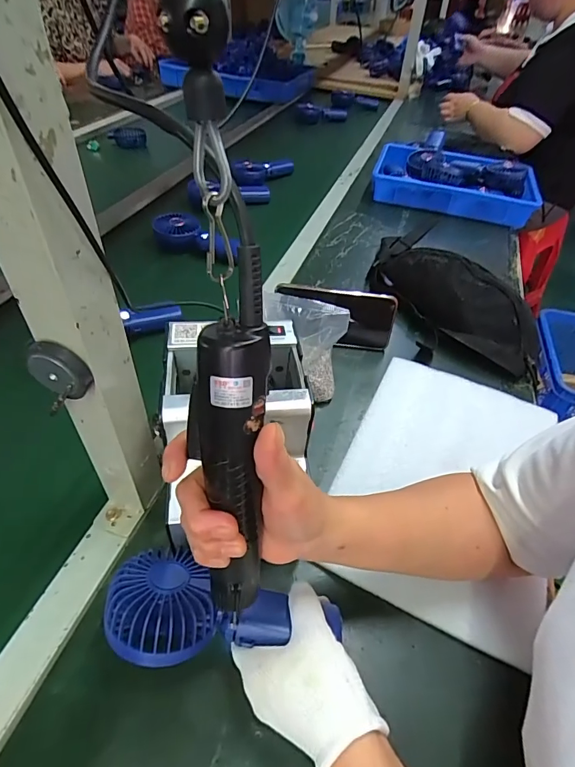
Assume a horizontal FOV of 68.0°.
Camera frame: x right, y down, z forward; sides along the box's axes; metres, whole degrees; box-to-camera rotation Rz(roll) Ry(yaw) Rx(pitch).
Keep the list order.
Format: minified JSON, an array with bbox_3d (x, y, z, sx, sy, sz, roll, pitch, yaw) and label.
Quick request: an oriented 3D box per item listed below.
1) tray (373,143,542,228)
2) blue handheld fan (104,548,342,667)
[{"bbox_3d":[0.400,-0.490,1.028,0.369,0.084,0.226,15,46,10],"label":"tray"},{"bbox_3d":[-0.046,0.174,0.336,0.177,0.031,0.082,11,45,-9],"label":"blue handheld fan"}]

